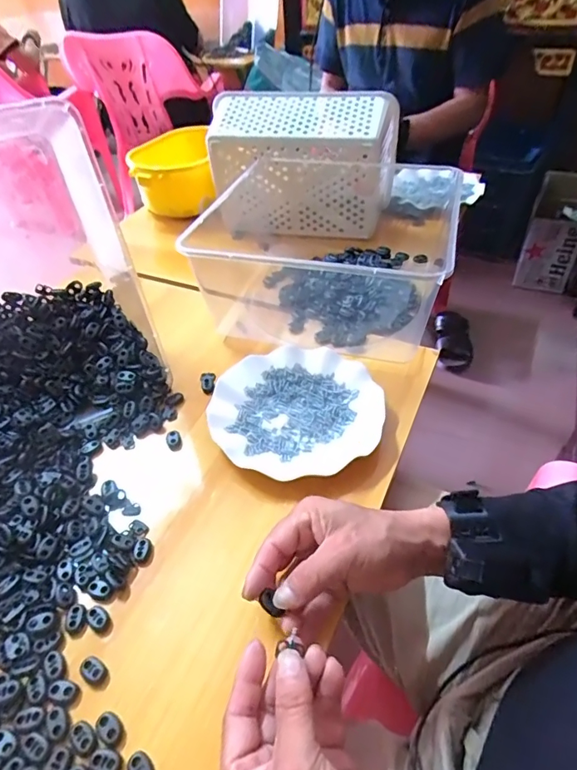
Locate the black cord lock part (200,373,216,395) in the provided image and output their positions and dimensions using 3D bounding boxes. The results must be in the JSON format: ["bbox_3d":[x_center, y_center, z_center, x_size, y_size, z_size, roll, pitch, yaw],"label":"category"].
[{"bbox_3d":[-0.097,-0.003,0.563,0.018,0.008,0.033,-6,43,-1],"label":"black cord lock part"}]

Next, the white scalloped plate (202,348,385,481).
[{"bbox_3d":[0.010,0.025,0.507,0.181,0.020,0.177,-2,44,2],"label":"white scalloped plate"}]

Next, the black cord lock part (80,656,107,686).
[{"bbox_3d":[-0.145,0.211,0.346,0.021,0.005,0.014,23,50,26],"label":"black cord lock part"}]

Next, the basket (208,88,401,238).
[{"bbox_3d":[0.027,-0.363,0.780,0.287,0.182,0.130,6,54,10],"label":"basket"}]

